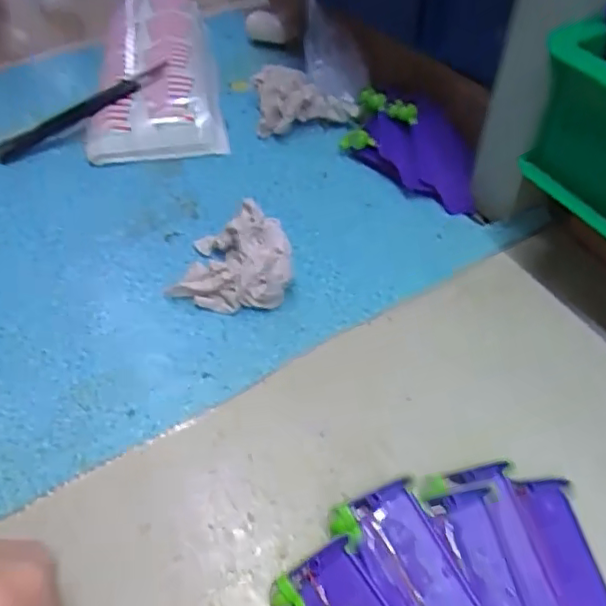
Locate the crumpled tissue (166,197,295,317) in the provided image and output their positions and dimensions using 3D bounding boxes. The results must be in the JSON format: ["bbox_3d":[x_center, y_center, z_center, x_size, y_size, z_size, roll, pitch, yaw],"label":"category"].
[{"bbox_3d":[-0.044,-0.028,0.366,0.072,0.037,0.058,1,48,3],"label":"crumpled tissue"}]

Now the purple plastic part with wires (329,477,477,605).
[{"bbox_3d":[0.048,0.122,0.249,0.038,0.015,0.088,-20,51,-15],"label":"purple plastic part with wires"}]

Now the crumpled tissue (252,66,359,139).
[{"bbox_3d":[-0.001,-0.168,0.483,0.078,0.032,0.053,-9,49,-6],"label":"crumpled tissue"}]

